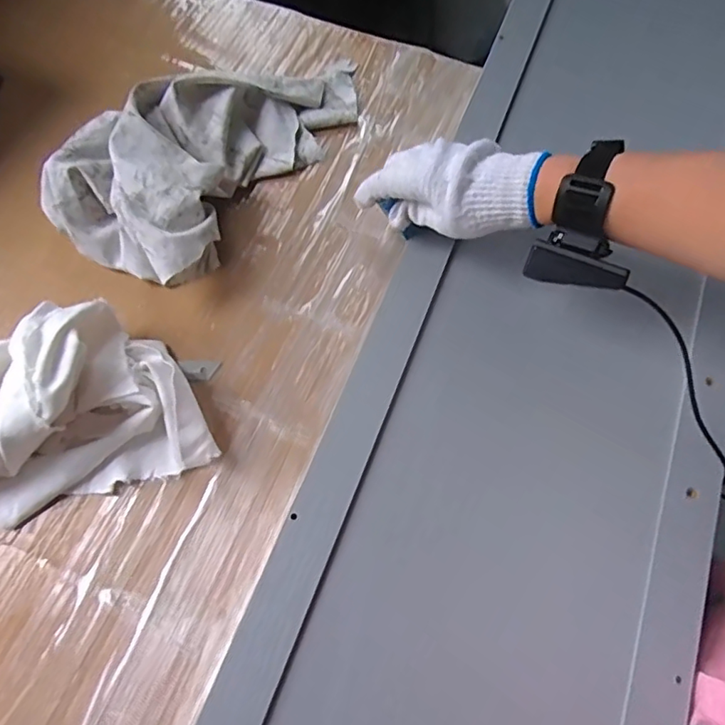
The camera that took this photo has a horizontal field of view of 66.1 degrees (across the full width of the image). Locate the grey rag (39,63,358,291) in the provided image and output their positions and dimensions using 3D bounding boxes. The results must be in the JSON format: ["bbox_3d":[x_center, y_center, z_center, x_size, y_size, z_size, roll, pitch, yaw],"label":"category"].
[{"bbox_3d":[-0.142,-0.216,0.525,0.167,0.065,0.309,31,70,11],"label":"grey rag"}]

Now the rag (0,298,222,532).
[{"bbox_3d":[-0.278,0.035,0.414,0.314,0.070,0.156,-5,68,-3],"label":"rag"}]

